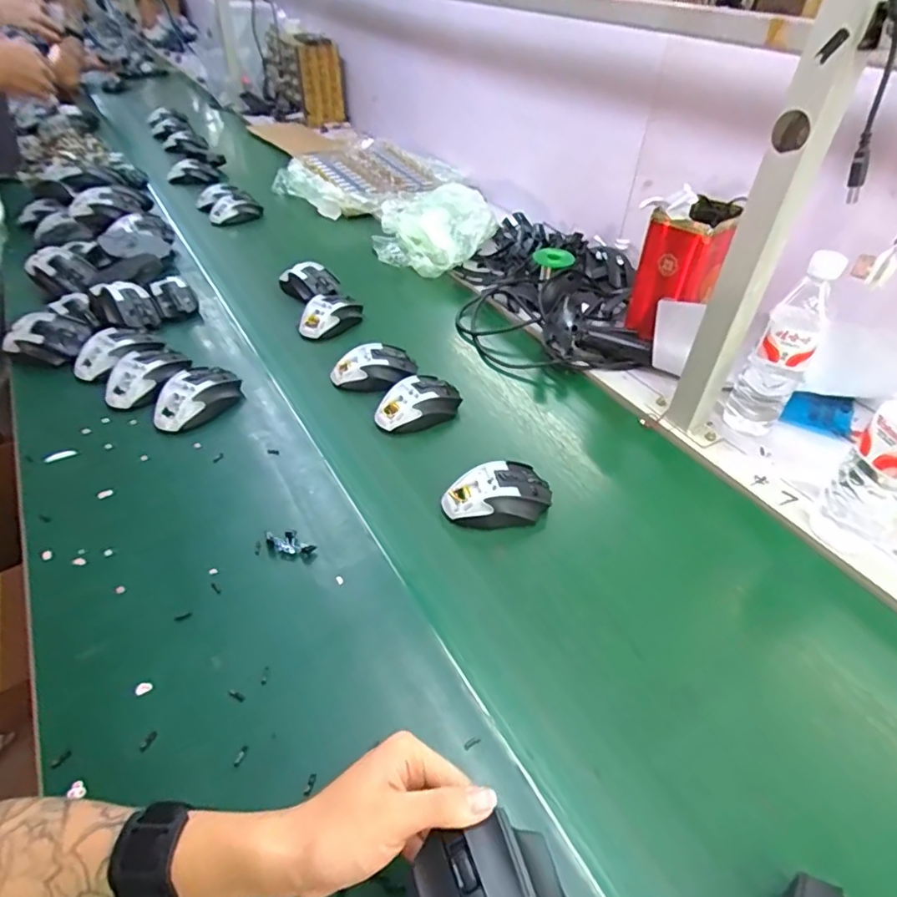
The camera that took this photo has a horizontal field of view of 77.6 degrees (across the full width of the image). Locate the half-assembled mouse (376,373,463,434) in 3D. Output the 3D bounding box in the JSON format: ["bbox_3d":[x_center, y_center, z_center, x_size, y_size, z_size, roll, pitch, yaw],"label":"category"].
[{"bbox_3d":[-0.037,-0.057,0.721,0.116,0.047,0.071,-20,47,-23],"label":"half-assembled mouse"}]

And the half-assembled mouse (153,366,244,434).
[{"bbox_3d":[-0.314,-0.061,0.698,0.072,0.044,0.109,18,44,16],"label":"half-assembled mouse"}]

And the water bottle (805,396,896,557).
[{"bbox_3d":[0.422,0.010,0.526,0.062,0.225,0.071,-32,53,-32],"label":"water bottle"}]

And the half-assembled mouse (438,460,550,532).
[{"bbox_3d":[0.053,0.056,0.607,0.118,0.051,0.068,-9,43,-13],"label":"half-assembled mouse"}]

